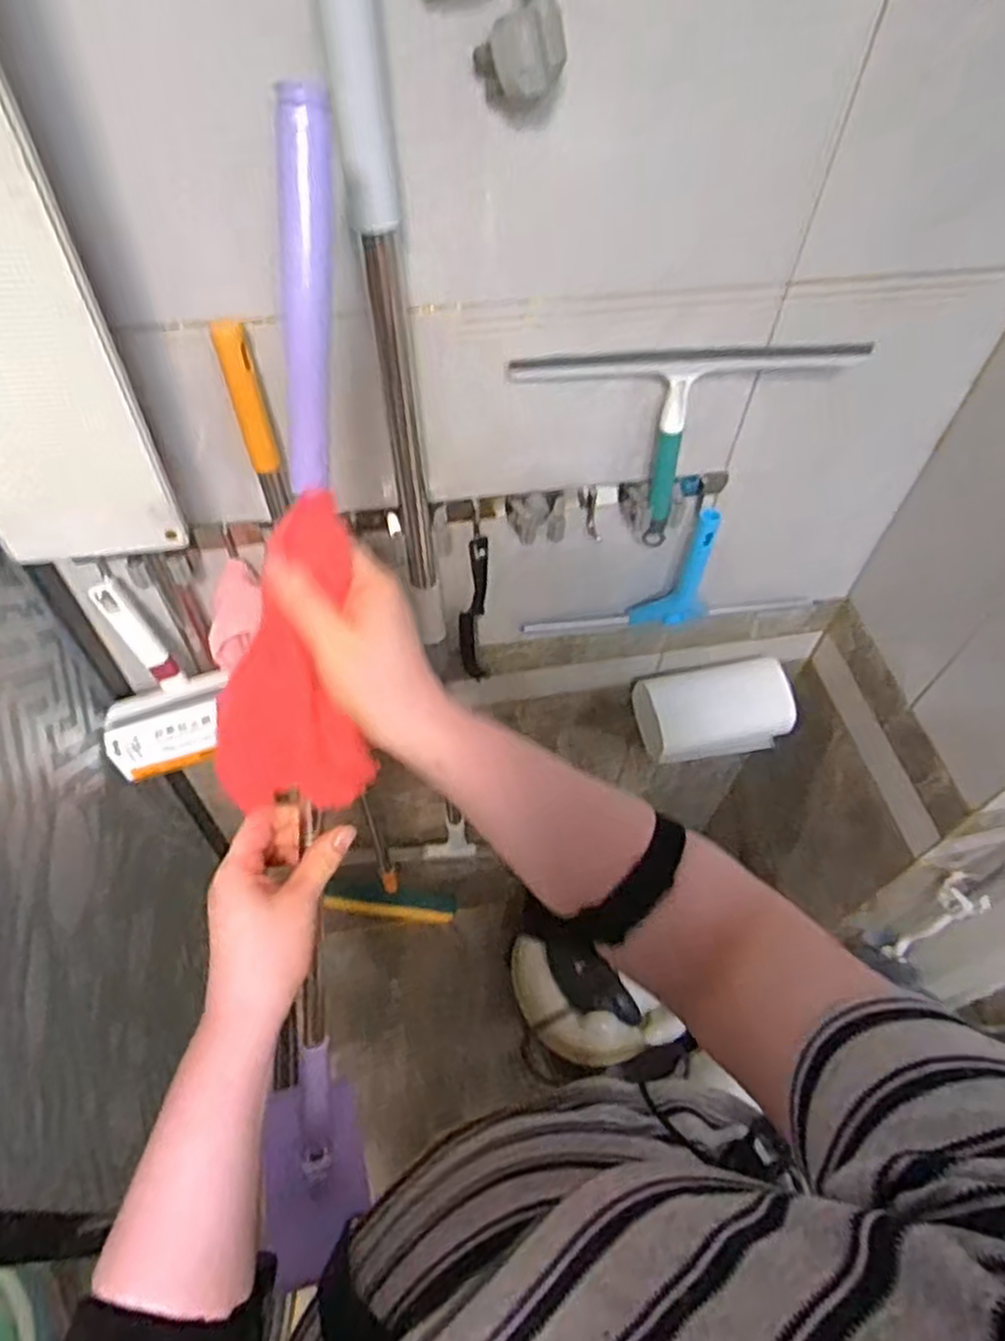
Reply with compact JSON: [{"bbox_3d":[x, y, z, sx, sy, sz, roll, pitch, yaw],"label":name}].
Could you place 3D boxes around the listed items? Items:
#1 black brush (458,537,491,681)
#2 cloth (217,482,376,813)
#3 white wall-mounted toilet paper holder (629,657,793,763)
[{"bbox_3d":[-0.030,-0.061,0.809,0.031,0.223,0.030,-2,55,-2],"label":"black brush"},{"bbox_3d":[-0.111,-0.004,0.417,0.087,0.181,0.021,15,23,10],"label":"cloth"},{"bbox_3d":[0.270,0.053,0.979,0.178,0.098,0.107,-15,56,-11],"label":"white wall-mounted toilet paper holder"}]

